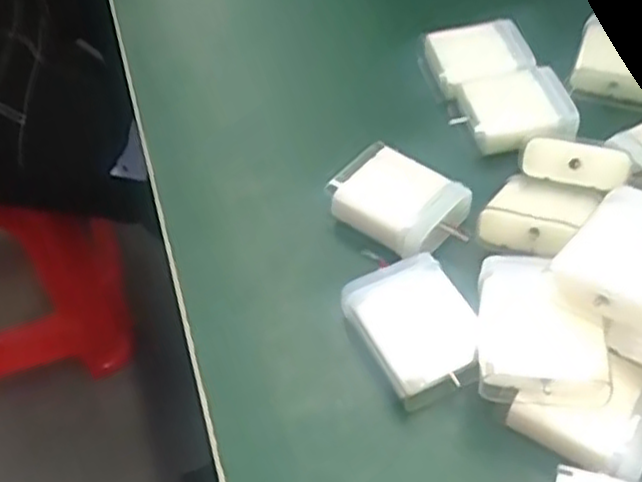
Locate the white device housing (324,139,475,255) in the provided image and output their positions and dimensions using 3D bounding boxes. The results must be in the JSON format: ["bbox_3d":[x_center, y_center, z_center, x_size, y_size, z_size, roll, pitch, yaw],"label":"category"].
[{"bbox_3d":[0.033,-0.018,0.330,0.052,0.020,0.039,34,57,27],"label":"white device housing"}]

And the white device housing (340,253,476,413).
[{"bbox_3d":[0.036,0.036,0.290,0.040,0.024,0.057,-18,51,-14],"label":"white device housing"}]

